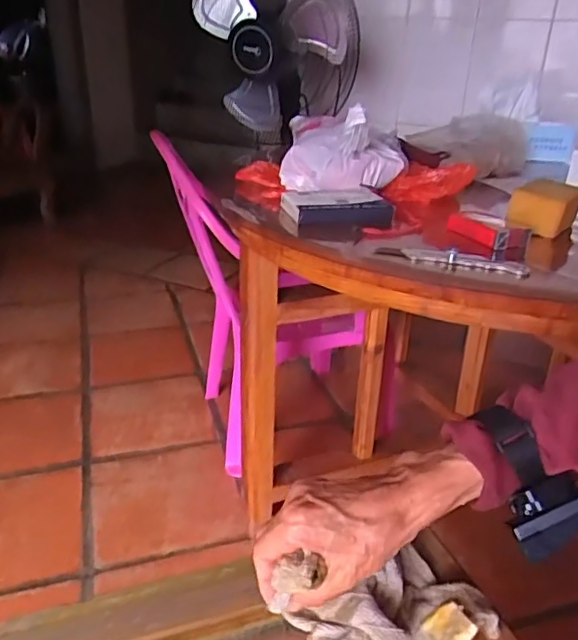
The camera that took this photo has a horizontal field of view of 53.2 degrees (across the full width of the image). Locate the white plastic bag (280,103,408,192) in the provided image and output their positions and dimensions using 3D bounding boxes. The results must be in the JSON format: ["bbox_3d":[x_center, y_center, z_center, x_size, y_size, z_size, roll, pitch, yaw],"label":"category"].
[{"bbox_3d":[0.077,-0.241,0.834,0.174,0.114,0.138,5,27,2],"label":"white plastic bag"}]

